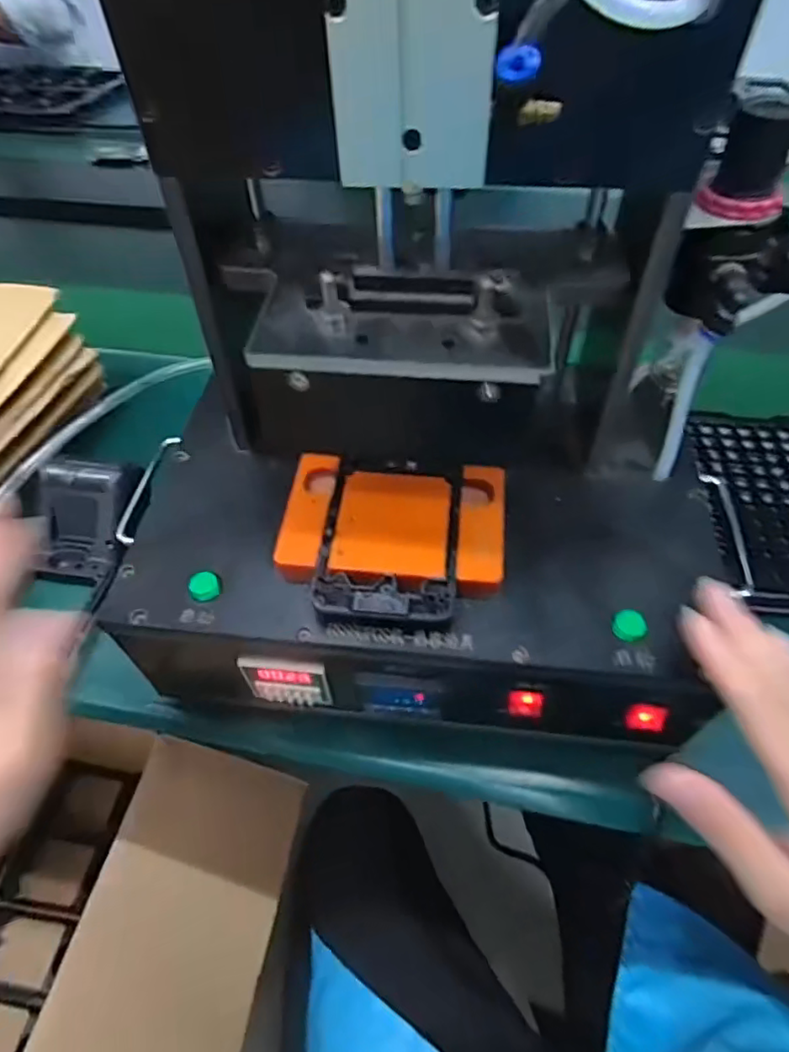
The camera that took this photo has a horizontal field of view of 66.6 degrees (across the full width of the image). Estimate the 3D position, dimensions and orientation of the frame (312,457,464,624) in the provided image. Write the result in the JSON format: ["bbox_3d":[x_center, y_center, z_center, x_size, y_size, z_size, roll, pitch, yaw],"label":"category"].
[{"bbox_3d":[-0.001,0.005,0.323,0.072,0.017,0.102,4,51,4],"label":"frame"}]

